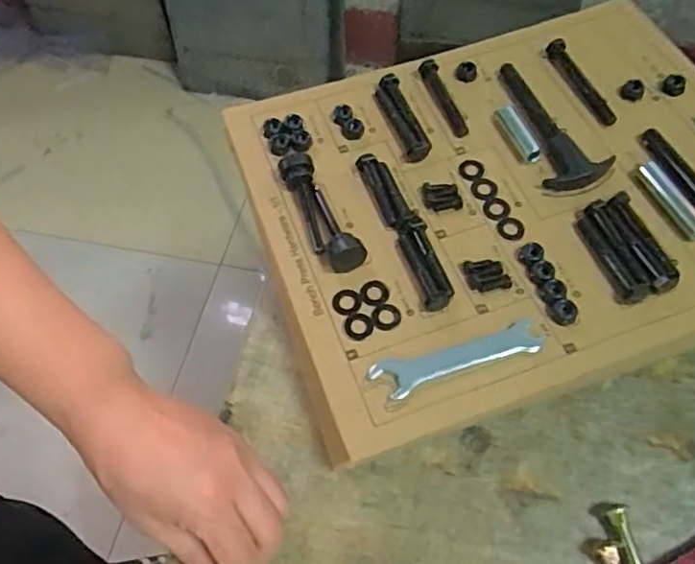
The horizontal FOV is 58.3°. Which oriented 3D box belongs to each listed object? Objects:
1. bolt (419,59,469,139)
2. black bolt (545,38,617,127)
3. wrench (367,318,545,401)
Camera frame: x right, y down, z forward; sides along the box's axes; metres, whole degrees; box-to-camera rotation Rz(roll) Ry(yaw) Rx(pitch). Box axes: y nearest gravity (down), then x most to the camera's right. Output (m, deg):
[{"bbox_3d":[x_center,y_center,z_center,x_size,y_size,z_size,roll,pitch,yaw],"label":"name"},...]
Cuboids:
[{"bbox_3d":[0.081,-0.154,0.525,0.014,0.010,0.081,-17,60,-5],"label":"bolt"},{"bbox_3d":[0.200,-0.171,0.534,0.017,0.009,0.102,-18,60,-6],"label":"black bolt"},{"bbox_3d":[0.072,0.050,0.408,0.114,0.005,0.027,-14,55,-9],"label":"wrench"}]

